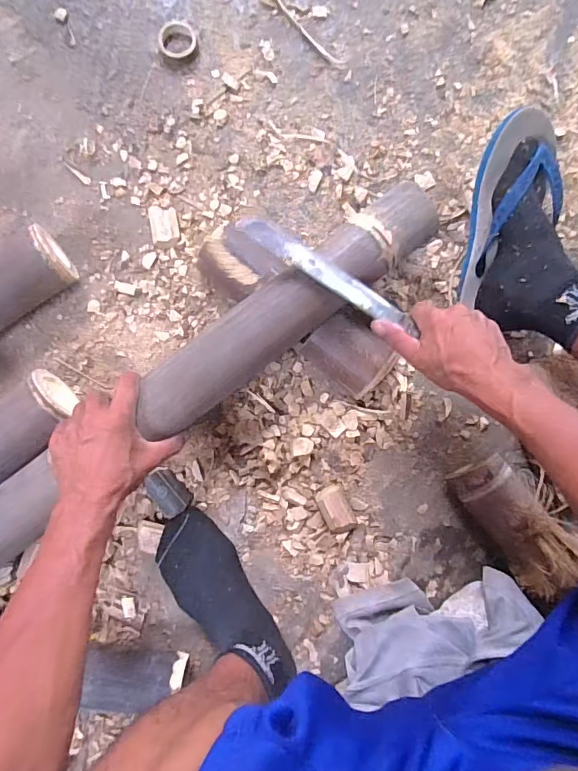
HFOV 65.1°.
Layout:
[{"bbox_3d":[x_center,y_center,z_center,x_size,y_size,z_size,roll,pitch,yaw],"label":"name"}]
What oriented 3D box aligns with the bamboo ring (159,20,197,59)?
[{"bbox_3d":[-0.154,-0.480,0.626,0.049,0.015,0.056,-16,87,-1],"label":"bamboo ring"}]

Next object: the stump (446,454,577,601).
[{"bbox_3d":[0.273,0.160,0.542,0.079,0.061,0.165,-35,70,-2],"label":"stump"}]

